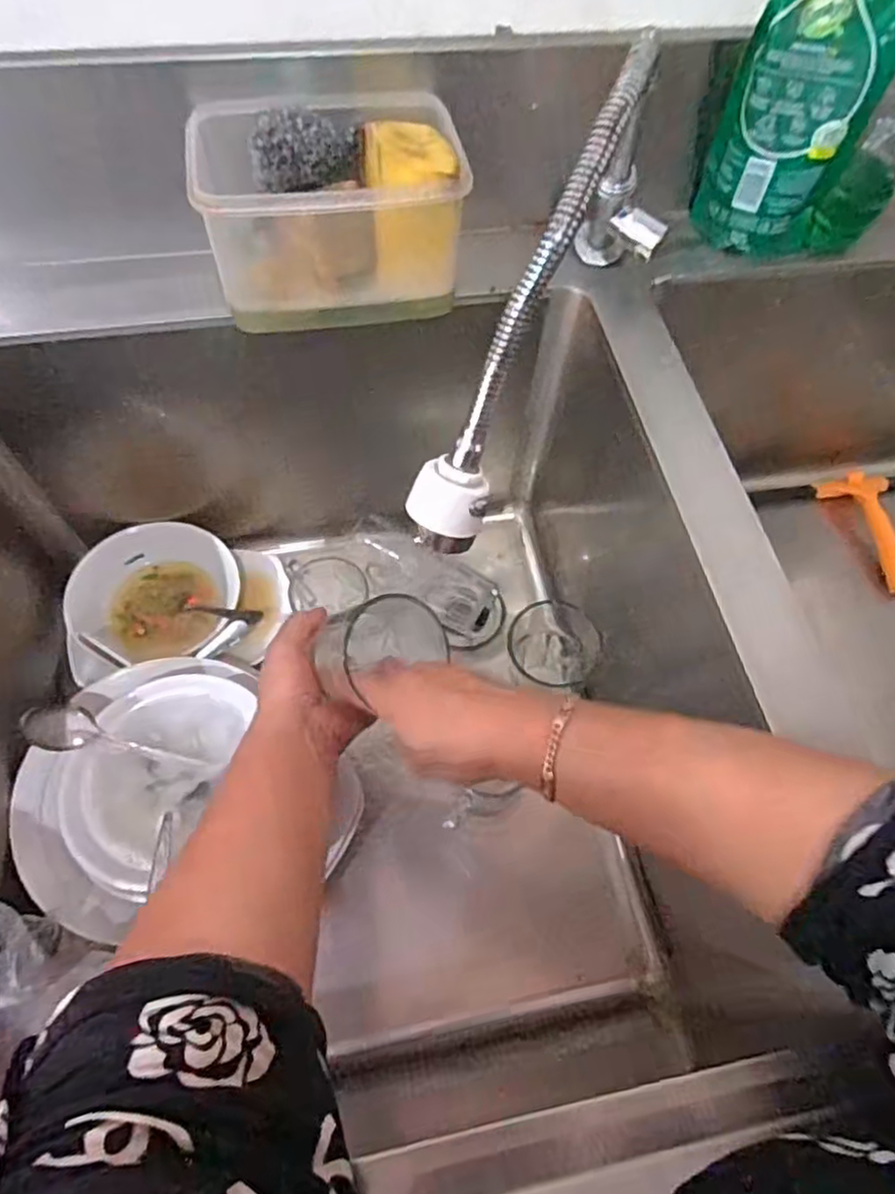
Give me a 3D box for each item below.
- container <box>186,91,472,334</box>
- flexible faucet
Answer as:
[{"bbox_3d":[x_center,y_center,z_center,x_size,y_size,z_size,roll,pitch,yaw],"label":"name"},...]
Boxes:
[{"bbox_3d":[-0.078,-0.264,0.464,0.159,0.106,0.102,-7,62,-7],"label":"container"},{"bbox_3d":[0.070,-0.190,0.406,0.059,0.194,0.289,25,63,10],"label":"flexible faucet"}]

